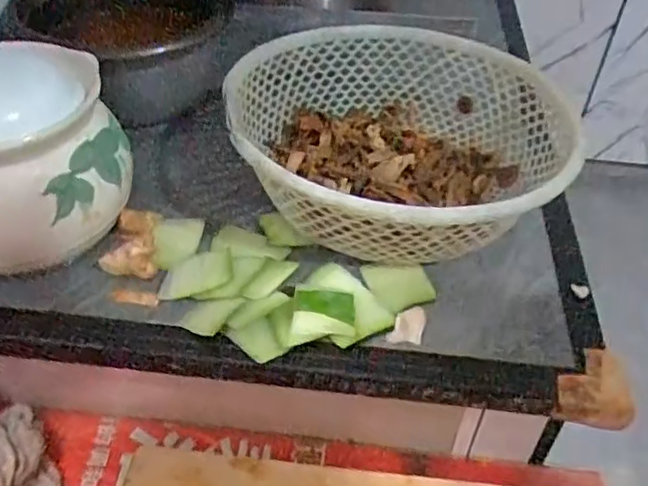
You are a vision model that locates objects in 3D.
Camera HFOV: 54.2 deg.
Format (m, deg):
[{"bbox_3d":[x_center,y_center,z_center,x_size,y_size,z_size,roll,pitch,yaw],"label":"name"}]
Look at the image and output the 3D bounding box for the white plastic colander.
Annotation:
[{"bbox_3d":[0.065,-0.081,0.552,0.279,0.099,0.290,1,43,-1],"label":"white plastic colander"}]

